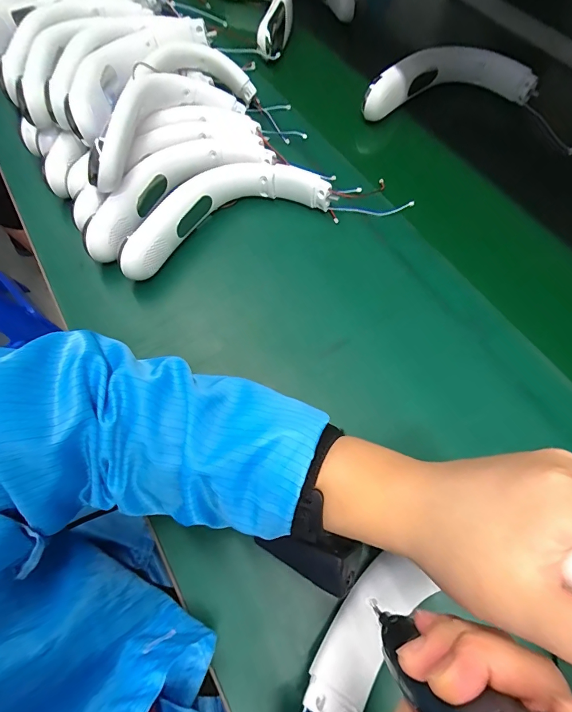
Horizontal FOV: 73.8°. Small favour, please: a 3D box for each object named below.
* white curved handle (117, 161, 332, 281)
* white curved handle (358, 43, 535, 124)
[{"bbox_3d":[-0.073,-0.164,0.429,0.242,0.053,0.080,-25,66,-9],"label":"white curved handle"},{"bbox_3d":[0.219,-0.382,0.530,0.238,0.056,0.073,-8,65,-1],"label":"white curved handle"}]

